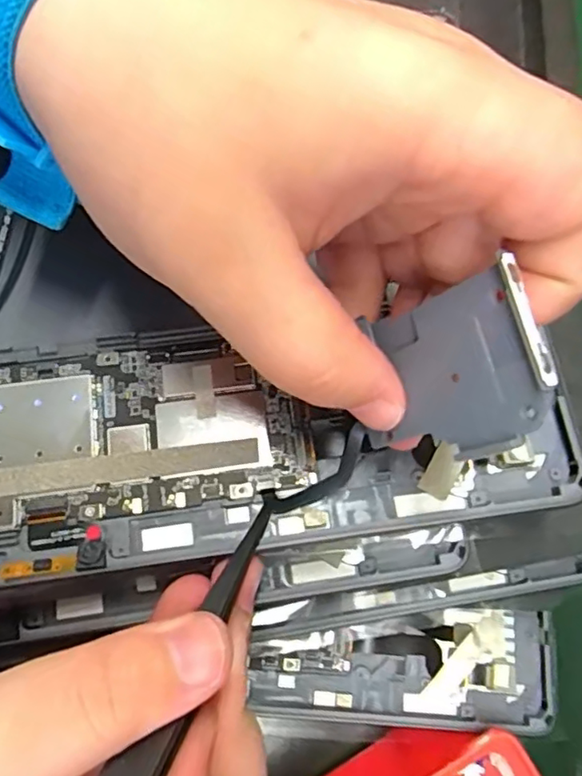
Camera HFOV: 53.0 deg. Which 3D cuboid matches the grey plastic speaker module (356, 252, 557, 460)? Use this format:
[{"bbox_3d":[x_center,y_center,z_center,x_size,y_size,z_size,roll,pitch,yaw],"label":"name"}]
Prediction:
[{"bbox_3d":[0.031,-0.003,0.120,0.004,0.046,0.033,-8,83,-34],"label":"grey plastic speaker module"}]

